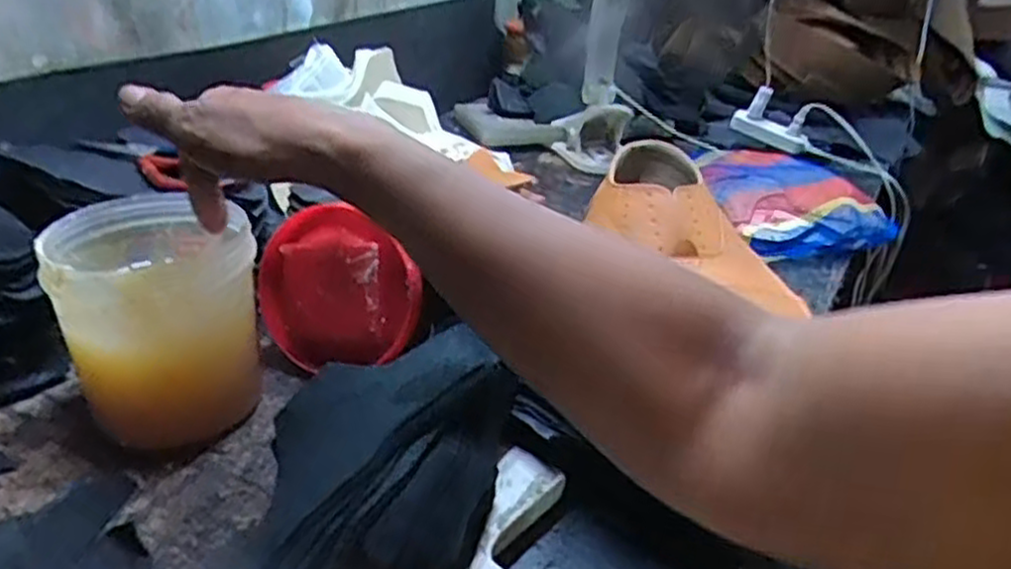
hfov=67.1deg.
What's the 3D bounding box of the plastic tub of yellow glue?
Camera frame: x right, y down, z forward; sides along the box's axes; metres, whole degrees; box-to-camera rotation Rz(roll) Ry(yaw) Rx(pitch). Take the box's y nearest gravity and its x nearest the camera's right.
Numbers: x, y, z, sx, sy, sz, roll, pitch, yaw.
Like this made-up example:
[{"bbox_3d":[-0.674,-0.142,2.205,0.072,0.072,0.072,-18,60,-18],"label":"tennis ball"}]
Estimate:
[{"bbox_3d":[-0.222,0.026,0.494,0.113,0.130,0.116,2,27,-1],"label":"plastic tub of yellow glue"}]

